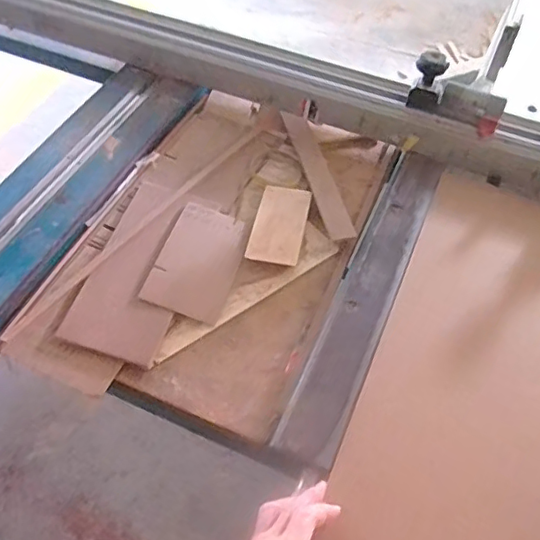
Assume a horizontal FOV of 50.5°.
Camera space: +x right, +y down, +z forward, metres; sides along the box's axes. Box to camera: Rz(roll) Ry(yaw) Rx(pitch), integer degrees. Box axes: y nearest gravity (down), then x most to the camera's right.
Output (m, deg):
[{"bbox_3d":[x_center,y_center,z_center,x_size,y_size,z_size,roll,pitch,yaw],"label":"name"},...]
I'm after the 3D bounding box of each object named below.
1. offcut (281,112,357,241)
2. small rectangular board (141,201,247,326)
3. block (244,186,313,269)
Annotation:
[{"bbox_3d":[0.073,-0.155,0.892,0.040,0.015,0.286,-9,54,-9],"label":"offcut"},{"bbox_3d":[-0.094,-0.015,0.777,0.101,0.006,0.174,20,56,1],"label":"small rectangular board"},{"bbox_3d":[0.015,-0.067,0.819,0.069,0.012,0.136,10,53,6],"label":"block"}]

